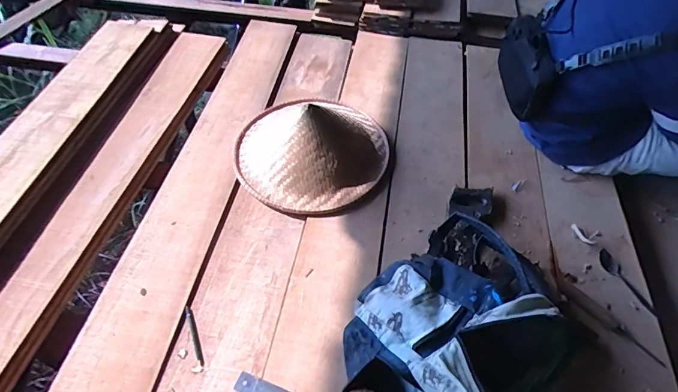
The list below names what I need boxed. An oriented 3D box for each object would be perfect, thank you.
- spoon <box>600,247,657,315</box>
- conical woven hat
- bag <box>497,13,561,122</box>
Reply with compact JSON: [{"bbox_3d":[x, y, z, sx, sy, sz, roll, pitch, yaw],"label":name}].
[{"bbox_3d":[0.630,0.185,0.922,0.032,0.017,0.161,-19,49,-15],"label":"spoon"},{"bbox_3d":[-0.063,-0.165,1.122,0.382,0.145,0.412,-1,47,1],"label":"conical woven hat"},{"bbox_3d":[0.462,-0.320,1.062,0.074,0.163,0.207,-2,47,0],"label":"bag"}]

